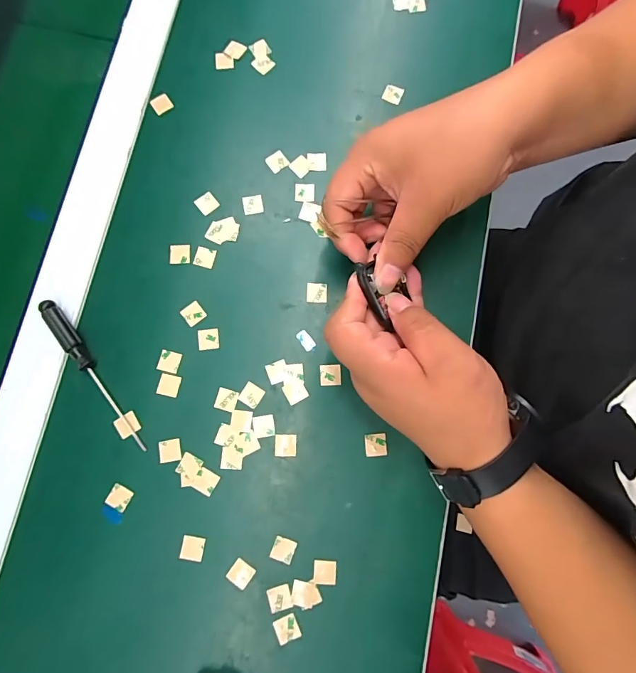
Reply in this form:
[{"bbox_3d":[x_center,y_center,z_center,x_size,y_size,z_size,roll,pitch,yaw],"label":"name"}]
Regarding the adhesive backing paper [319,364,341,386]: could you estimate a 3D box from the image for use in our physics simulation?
[{"bbox_3d":[0.009,0.029,0.298,0.016,0.004,0.016,-2,80,1],"label":"adhesive backing paper"}]

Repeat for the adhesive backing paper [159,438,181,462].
[{"bbox_3d":[-0.108,0.083,0.289,0.015,0.004,0.015,-10,75,-3],"label":"adhesive backing paper"}]

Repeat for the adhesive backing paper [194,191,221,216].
[{"bbox_3d":[-0.090,-0.108,0.319,0.015,0.004,0.016,-41,82,-6],"label":"adhesive backing paper"}]

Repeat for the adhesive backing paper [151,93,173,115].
[{"bbox_3d":[-0.132,-0.197,0.335,0.015,0.004,0.015,-34,81,-5],"label":"adhesive backing paper"}]

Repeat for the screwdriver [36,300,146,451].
[{"bbox_3d":[-0.165,0.028,0.290,0.015,0.015,0.129,-35,81,-5],"label":"screwdriver"}]

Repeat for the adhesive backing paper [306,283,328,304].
[{"bbox_3d":[-0.001,-0.034,0.307,0.016,0.004,0.016,1,80,1],"label":"adhesive backing paper"}]

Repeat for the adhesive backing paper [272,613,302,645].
[{"bbox_3d":[-0.021,0.198,0.269,0.016,0.004,0.015,-24,72,-7],"label":"adhesive backing paper"}]

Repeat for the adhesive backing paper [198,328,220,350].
[{"bbox_3d":[-0.084,0.002,0.302,0.016,0.004,0.016,-7,80,-1],"label":"adhesive backing paper"}]

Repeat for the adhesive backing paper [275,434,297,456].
[{"bbox_3d":[-0.023,0.079,0.288,0.016,0.004,0.015,1,75,1],"label":"adhesive backing paper"}]

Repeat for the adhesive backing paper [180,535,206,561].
[{"bbox_3d":[-0.087,0.148,0.277,0.015,0.004,0.015,11,75,-2],"label":"adhesive backing paper"}]

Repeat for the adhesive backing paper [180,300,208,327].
[{"bbox_3d":[-0.096,-0.018,0.305,0.015,0.004,0.016,-39,84,-5],"label":"adhesive backing paper"}]

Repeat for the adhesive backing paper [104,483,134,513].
[{"bbox_3d":[-0.141,0.115,0.282,0.016,0.004,0.015,26,81,5],"label":"adhesive backing paper"}]

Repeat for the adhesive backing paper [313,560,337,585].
[{"bbox_3d":[0.005,0.163,0.275,0.016,0.004,0.015,5,77,5],"label":"adhesive backing paper"}]

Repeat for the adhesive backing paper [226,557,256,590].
[{"bbox_3d":[-0.053,0.165,0.275,0.016,0.004,0.015,29,73,16],"label":"adhesive backing paper"}]

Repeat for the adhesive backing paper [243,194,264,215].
[{"bbox_3d":[-0.052,-0.107,0.320,0.016,0.004,0.016,-11,82,0],"label":"adhesive backing paper"}]

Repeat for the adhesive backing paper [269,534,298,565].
[{"bbox_3d":[-0.024,0.149,0.277,0.015,0.004,0.016,20,81,4],"label":"adhesive backing paper"}]

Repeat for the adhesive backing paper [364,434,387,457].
[{"bbox_3d":[0.042,0.079,0.289,0.015,0.004,0.016,-4,74,2],"label":"adhesive backing paper"}]

